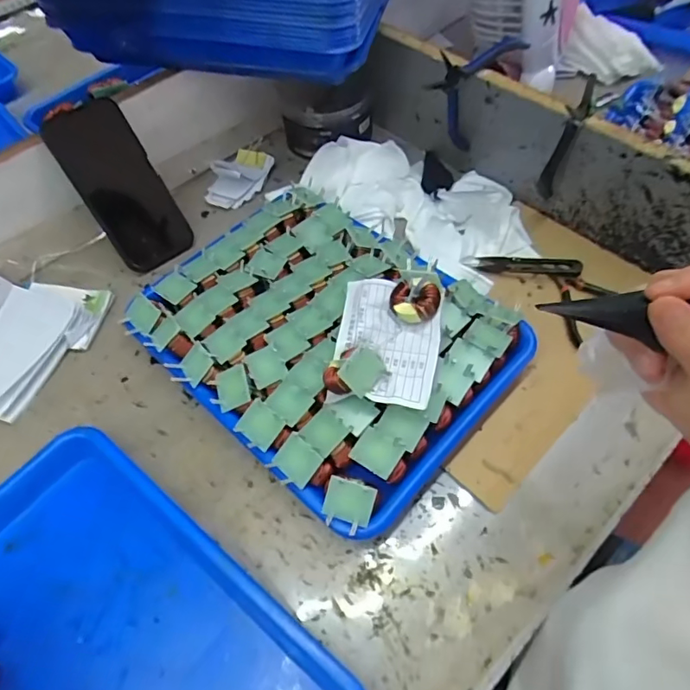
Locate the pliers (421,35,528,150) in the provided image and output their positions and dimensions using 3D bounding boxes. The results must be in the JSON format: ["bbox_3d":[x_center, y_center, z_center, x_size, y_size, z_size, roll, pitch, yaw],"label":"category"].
[{"bbox_3d":[0.142,-0.274,0.572,0.107,0.116,0.019,-12,56,-4],"label":"pliers"}]

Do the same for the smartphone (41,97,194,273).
[{"bbox_3d":[-0.240,-0.168,0.562,0.081,0.175,0.017,-39,33,-20],"label":"smartphone"}]

